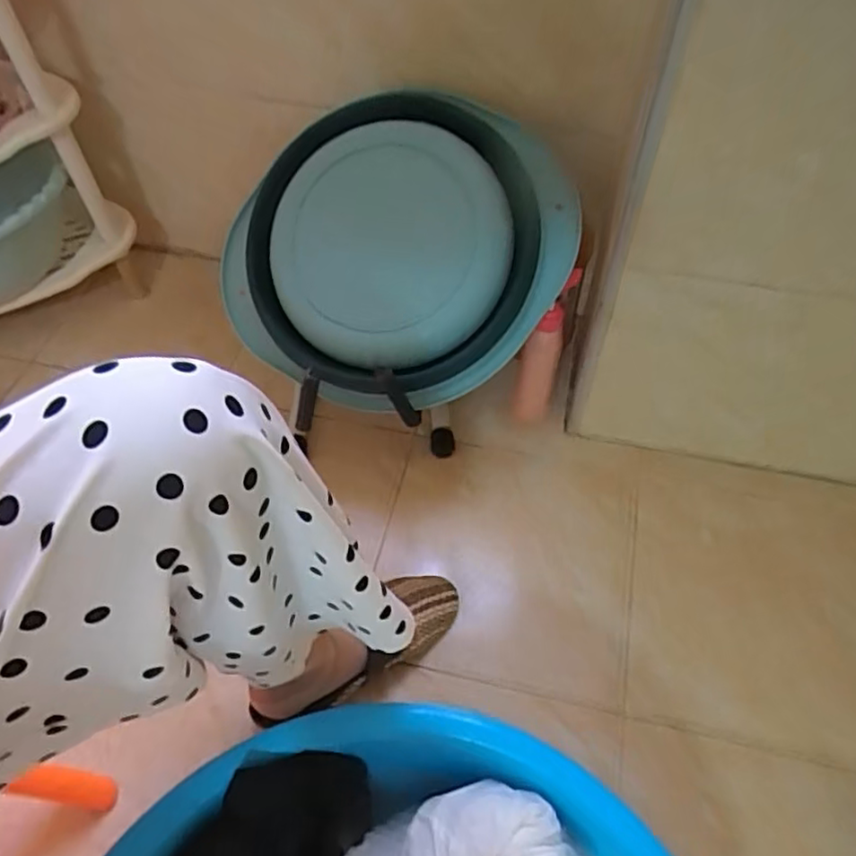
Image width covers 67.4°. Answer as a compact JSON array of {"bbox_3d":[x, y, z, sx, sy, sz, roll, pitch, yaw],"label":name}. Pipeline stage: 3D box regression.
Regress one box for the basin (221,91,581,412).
[{"bbox_3d":[-0.041,-0.204,0.737,0.357,0.058,0.371,-1,87,11],"label":"basin"}]

